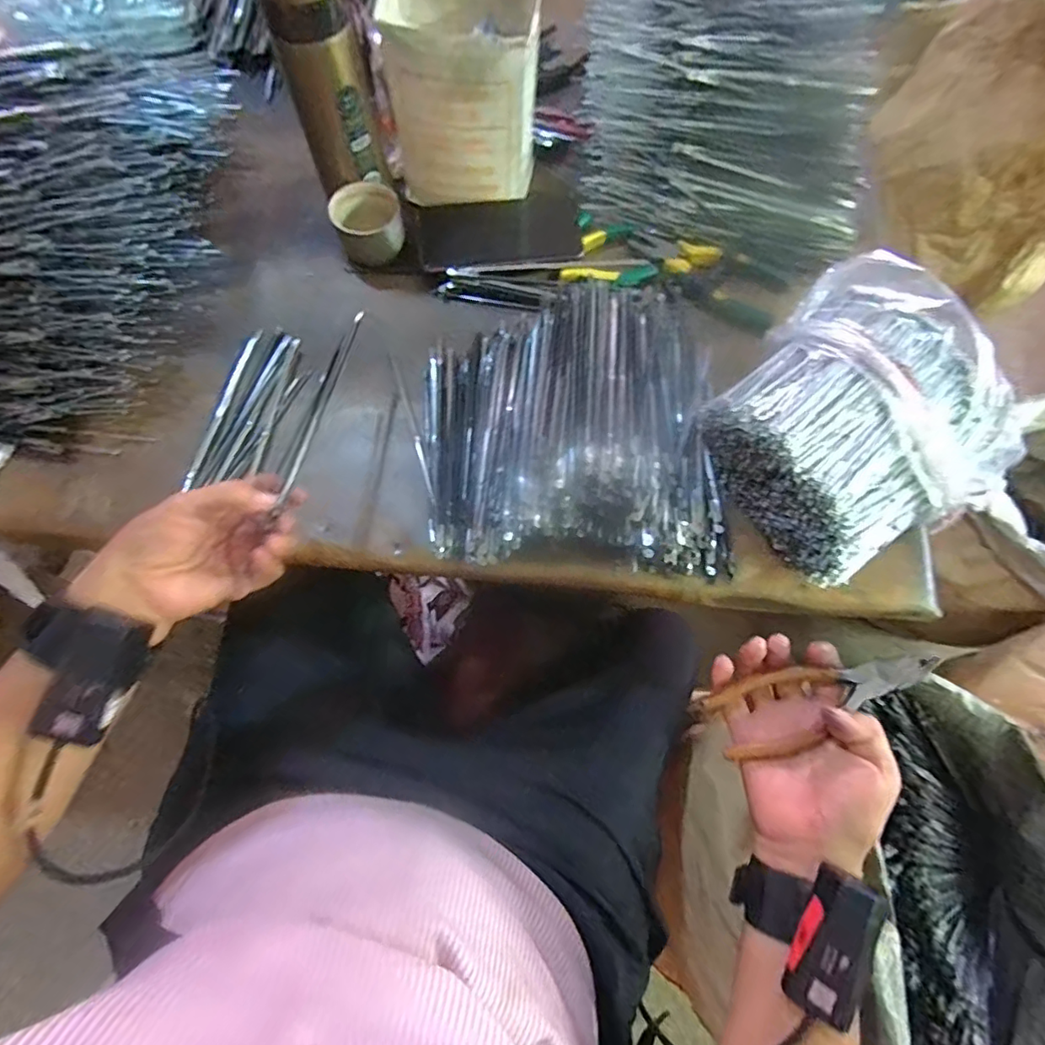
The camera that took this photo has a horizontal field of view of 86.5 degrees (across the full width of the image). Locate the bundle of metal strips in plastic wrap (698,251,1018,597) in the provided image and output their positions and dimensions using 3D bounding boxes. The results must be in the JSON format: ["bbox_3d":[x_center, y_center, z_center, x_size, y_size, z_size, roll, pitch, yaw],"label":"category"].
[{"bbox_3d":[0.260,-0.084,0.440,0.199,0.088,0.210,-34,77,-11],"label":"bundle of metal strips in plastic wrap"}]

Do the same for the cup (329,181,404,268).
[{"bbox_3d":[-0.146,-0.286,0.529,0.060,0.042,0.062,1,73,-2],"label":"cup"}]

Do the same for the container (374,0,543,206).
[{"bbox_3d":[-0.052,-0.377,0.494,0.122,0.143,0.098,0,73,-2],"label":"container"}]

